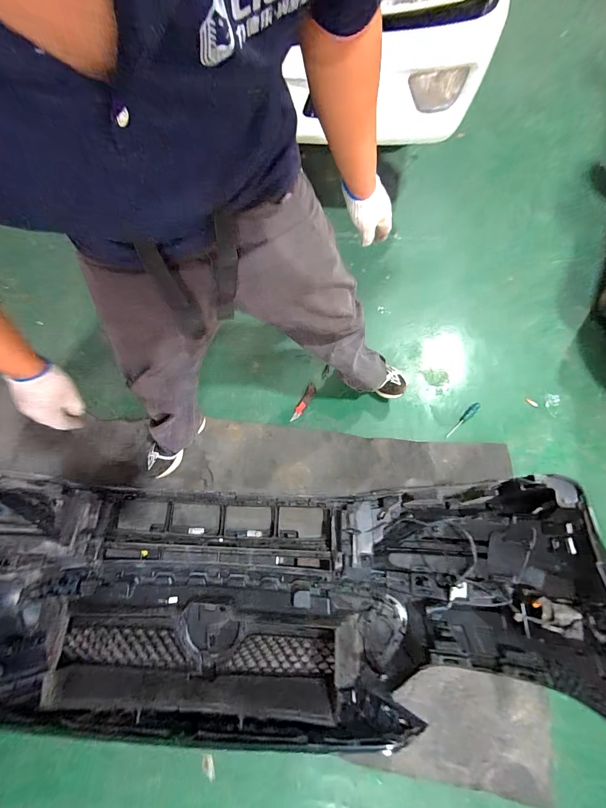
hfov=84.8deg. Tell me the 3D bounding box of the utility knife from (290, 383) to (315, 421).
[{"bbox_3d":[0.002,-0.004,1.259,0.036,0.020,0.159,30,72,12],"label":"utility knife"}]

